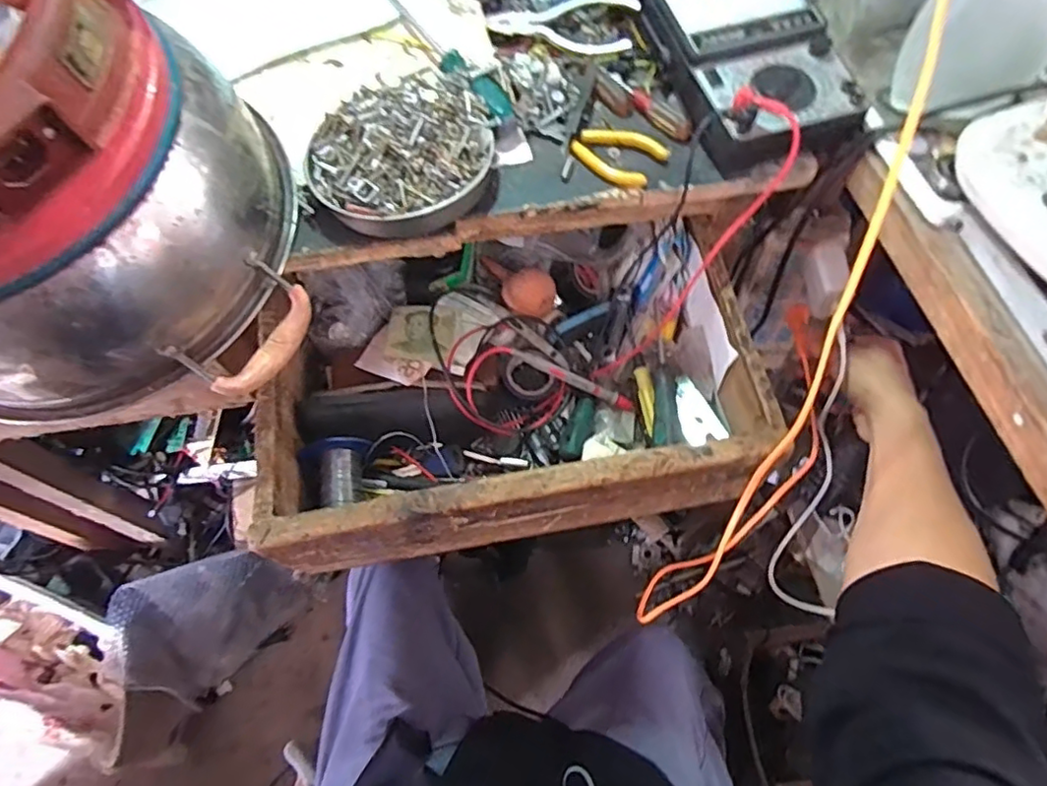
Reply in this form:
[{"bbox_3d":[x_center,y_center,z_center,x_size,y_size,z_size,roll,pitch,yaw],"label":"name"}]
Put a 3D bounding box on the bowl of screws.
[{"bbox_3d":[-0.091,-0.176,0.461,0.132,0.032,0.128,0,63,1],"label":"bowl of screws"}]

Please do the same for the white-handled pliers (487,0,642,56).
[{"bbox_3d":[0.031,-0.315,0.524,0.128,0.023,0.049,19,91,19],"label":"white-handled pliers"}]

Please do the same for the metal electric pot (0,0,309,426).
[{"bbox_3d":[-0.264,-0.131,0.368,0.198,0.216,0.203,-17,64,-8],"label":"metal electric pot"}]

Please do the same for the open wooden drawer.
[{"bbox_3d":[-0.019,-0.024,0.549,0.385,0.110,0.280,-9,63,-4],"label":"open wooden drawer"}]

